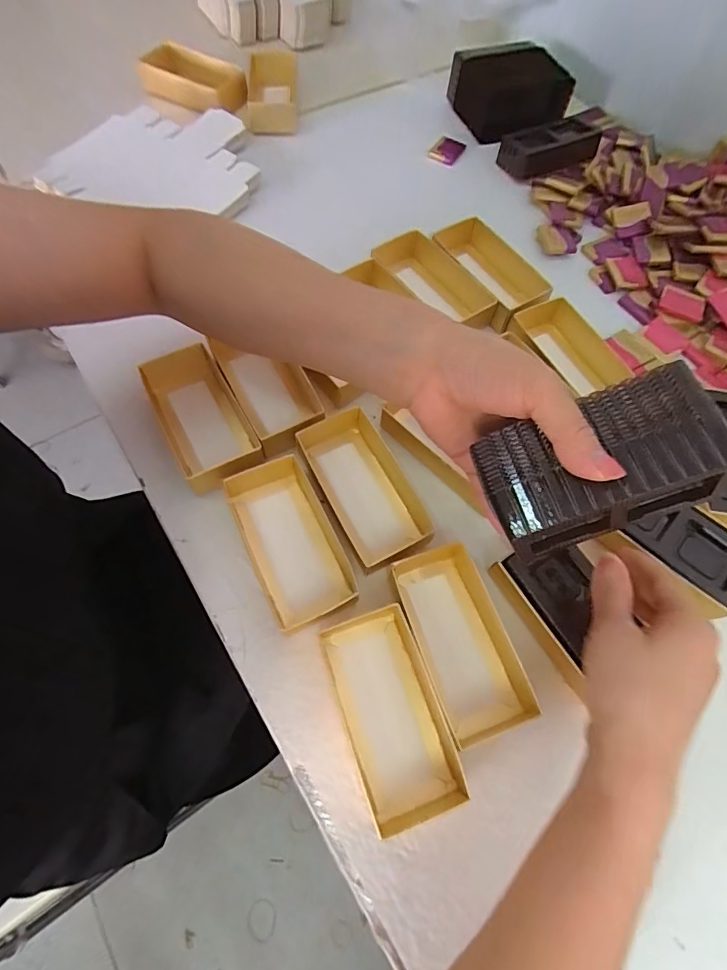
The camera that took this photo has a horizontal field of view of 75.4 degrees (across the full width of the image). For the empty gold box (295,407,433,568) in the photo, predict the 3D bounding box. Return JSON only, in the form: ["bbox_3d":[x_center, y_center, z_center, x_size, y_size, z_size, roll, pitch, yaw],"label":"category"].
[{"bbox_3d":[-0.002,-0.004,0.356,0.055,0.027,0.121,-28,68,-14],"label":"empty gold box"}]

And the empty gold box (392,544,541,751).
[{"bbox_3d":[0.067,0.104,0.319,0.061,0.025,0.121,-19,66,-10],"label":"empty gold box"}]

